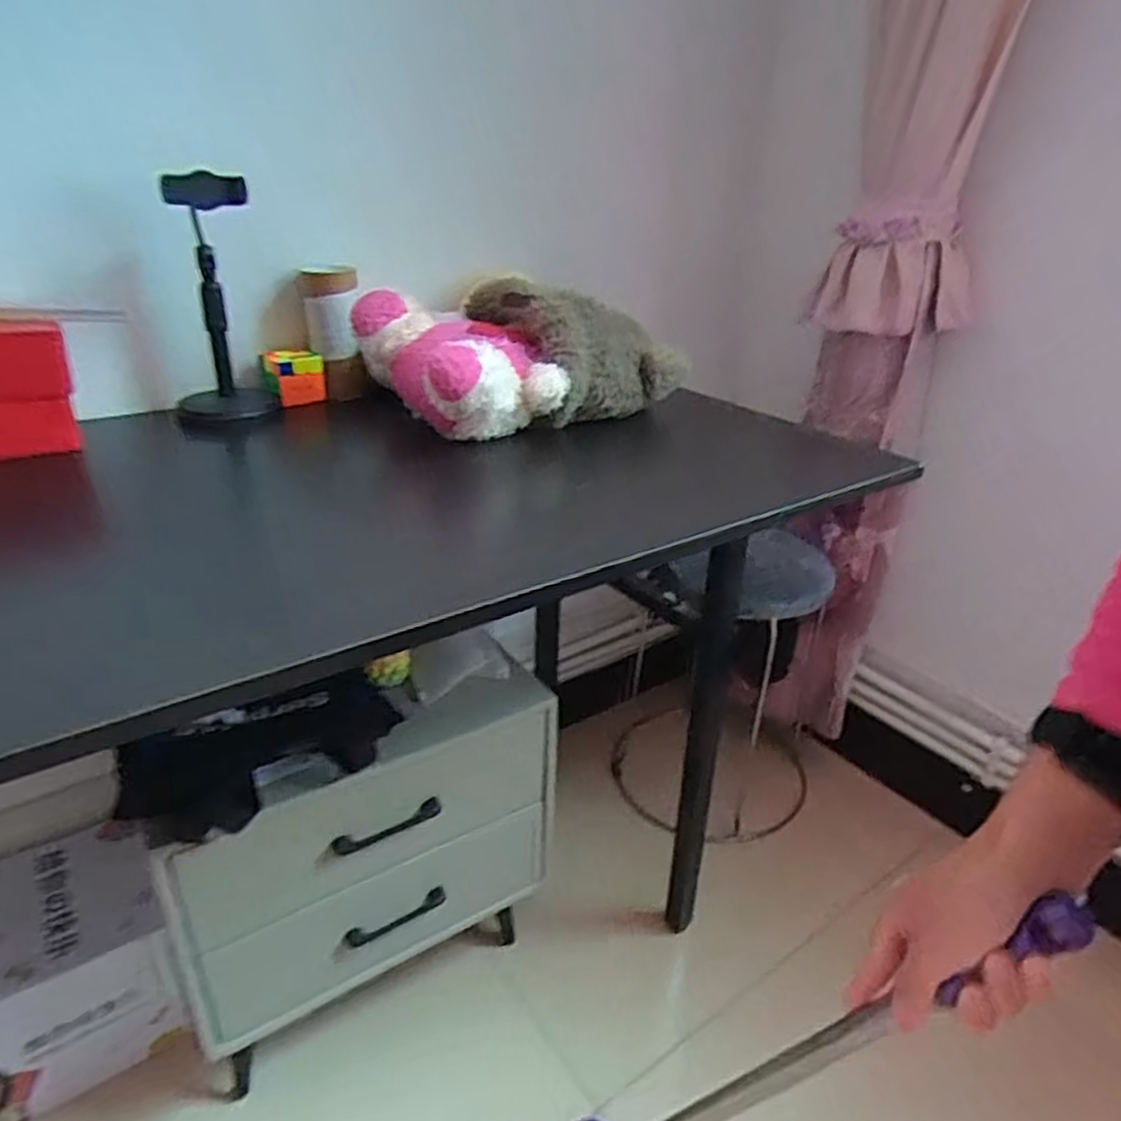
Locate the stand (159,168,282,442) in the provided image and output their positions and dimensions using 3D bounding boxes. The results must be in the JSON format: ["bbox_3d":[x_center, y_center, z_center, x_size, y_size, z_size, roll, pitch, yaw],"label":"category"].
[{"bbox_3d":[-0.381,-0.279,0.839,0.101,0.259,0.119,-8,28,-18],"label":"stand"}]

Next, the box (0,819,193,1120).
[{"bbox_3d":[-0.620,0.503,0.964,0.231,0.199,0.227,-14,31,-28],"label":"box"}]

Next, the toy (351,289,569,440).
[{"bbox_3d":[-0.109,-0.217,0.855,0.144,0.122,0.220,-20,34,-36],"label":"toy"}]

